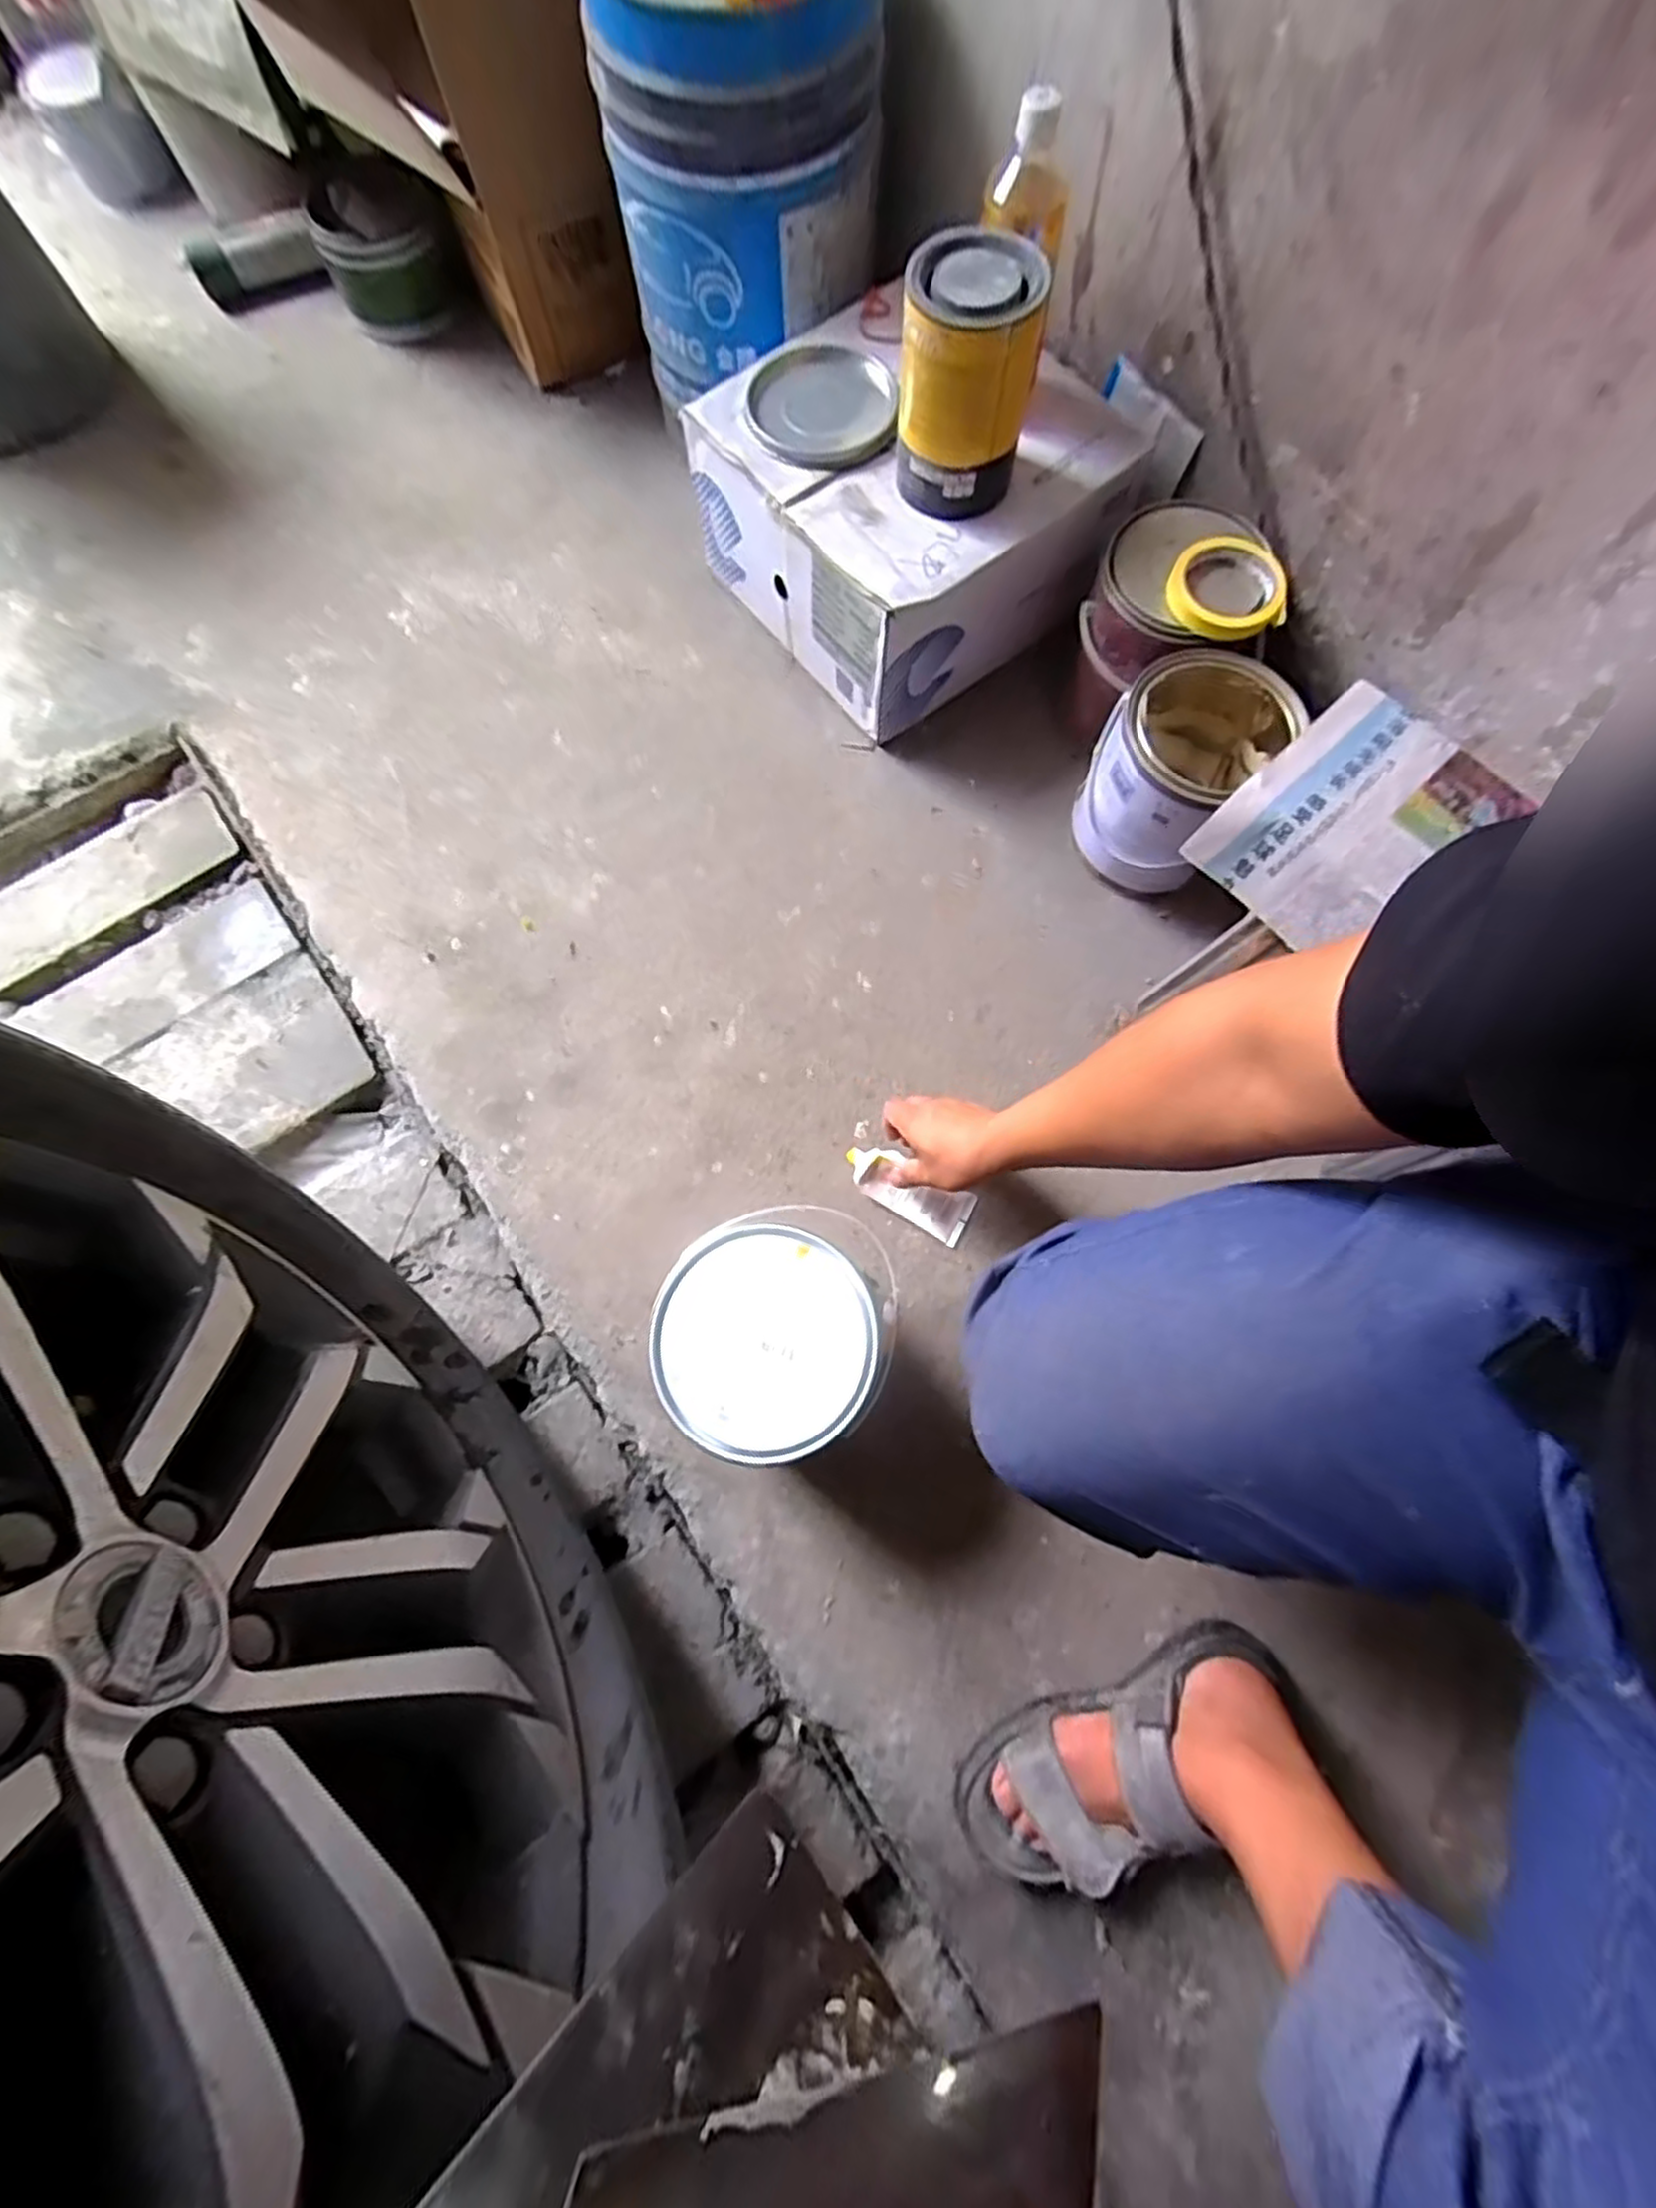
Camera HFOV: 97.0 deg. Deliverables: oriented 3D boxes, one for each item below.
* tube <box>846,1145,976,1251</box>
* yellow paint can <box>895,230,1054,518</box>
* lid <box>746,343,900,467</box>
[{"bbox_3d":[0.074,0.079,0.673,0.124,0.022,0.048,30,77,-1],"label":"tube"},{"bbox_3d":[0.115,-0.606,0.624,0.106,0.145,0.112,0,74,-1],"label":"yellow paint can"},{"bbox_3d":[-0.008,-0.682,0.710,0.140,0.015,0.154,0,74,-1],"label":"lid"}]

